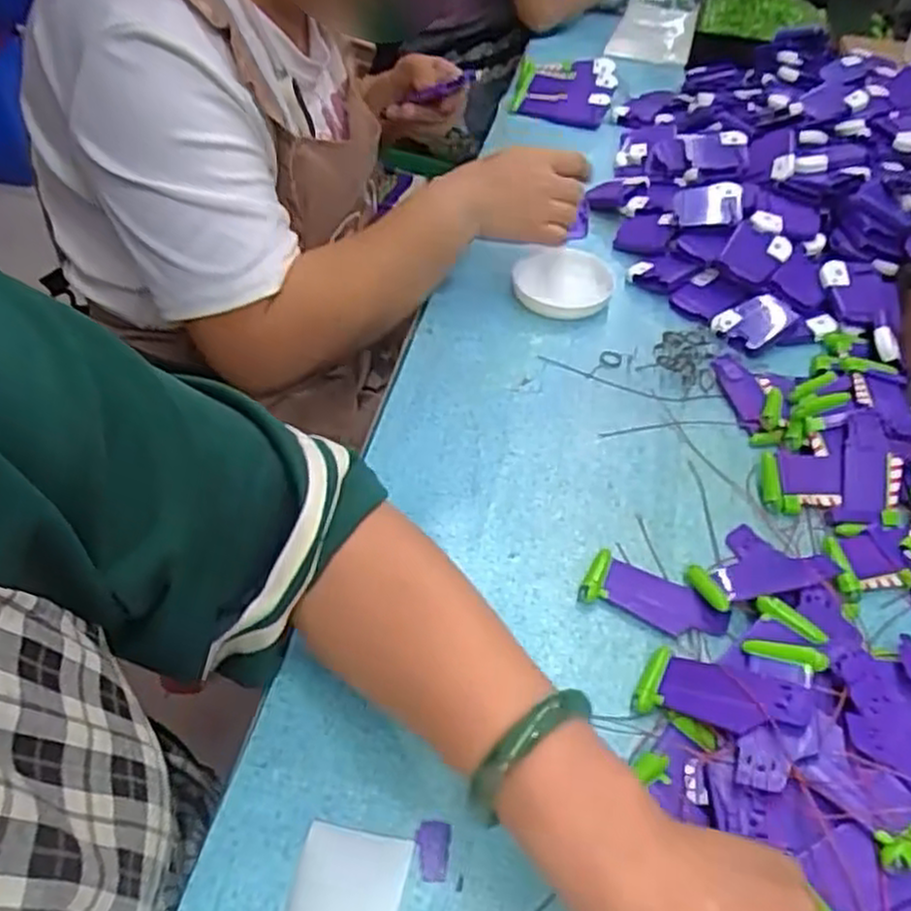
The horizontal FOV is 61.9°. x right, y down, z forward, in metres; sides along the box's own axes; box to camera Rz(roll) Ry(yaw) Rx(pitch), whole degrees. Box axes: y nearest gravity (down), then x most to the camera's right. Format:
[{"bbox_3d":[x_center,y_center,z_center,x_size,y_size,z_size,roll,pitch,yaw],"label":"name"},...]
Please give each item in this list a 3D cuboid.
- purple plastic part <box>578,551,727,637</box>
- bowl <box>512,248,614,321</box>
[{"bbox_3d":[0.126,0.089,0.476,0.088,0.010,0.037,18,49,14],"label":"purple plastic part"},{"bbox_3d":[0.099,-0.157,0.700,0.085,0.022,0.085,1,47,-1],"label":"bowl"}]

